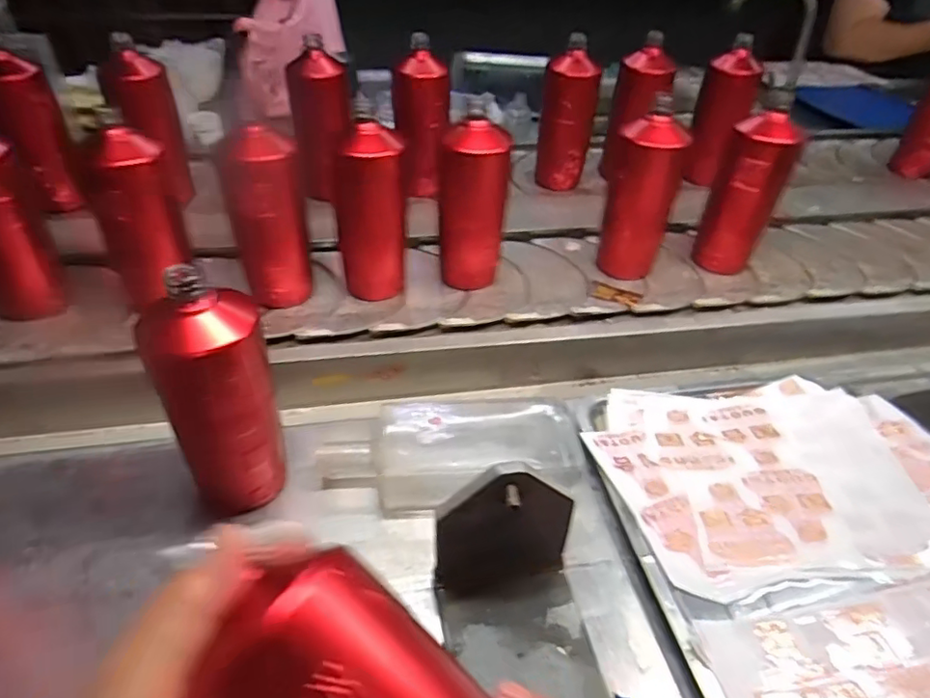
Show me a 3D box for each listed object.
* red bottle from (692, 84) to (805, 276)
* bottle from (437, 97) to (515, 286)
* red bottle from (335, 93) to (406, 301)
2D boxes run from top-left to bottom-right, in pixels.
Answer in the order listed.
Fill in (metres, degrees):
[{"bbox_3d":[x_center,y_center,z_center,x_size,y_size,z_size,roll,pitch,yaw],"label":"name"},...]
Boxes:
[{"bbox_3d":[0.335,-0.188,0.685,0.063,0.208,0.058,0,44,-3],"label":"red bottle"},{"bbox_3d":[0.010,-0.162,0.654,0.077,0.188,0.068,5,44,2],"label":"bottle"},{"bbox_3d":[-0.102,-0.149,0.636,0.075,0.188,0.065,-8,45,-11],"label":"red bottle"}]

